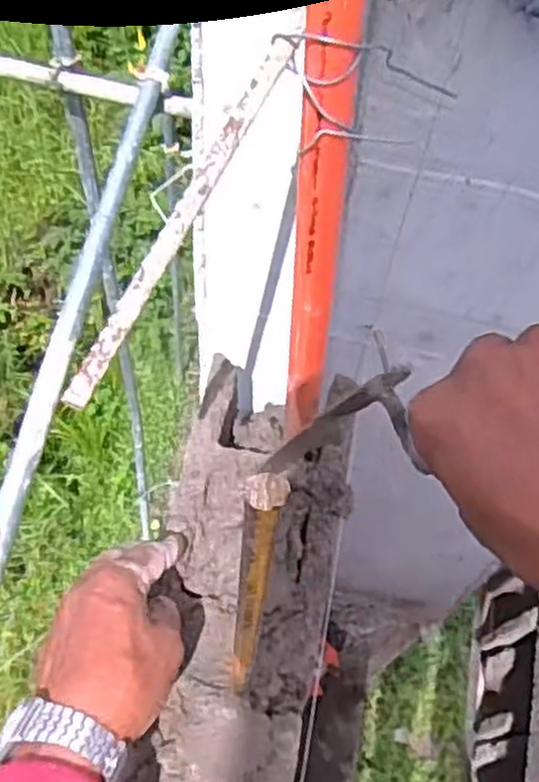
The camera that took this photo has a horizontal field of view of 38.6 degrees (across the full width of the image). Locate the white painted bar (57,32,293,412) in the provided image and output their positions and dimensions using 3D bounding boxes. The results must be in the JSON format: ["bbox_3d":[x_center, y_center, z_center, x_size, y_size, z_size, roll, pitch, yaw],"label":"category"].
[{"bbox_3d":[-0.035,-0.075,0.324,0.009,0.007,0.185,26,78,11],"label":"white painted bar"}]

